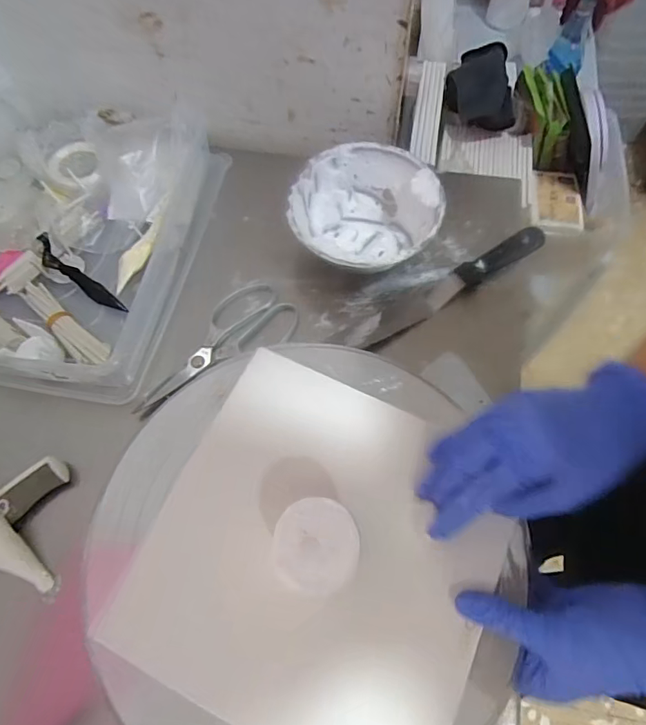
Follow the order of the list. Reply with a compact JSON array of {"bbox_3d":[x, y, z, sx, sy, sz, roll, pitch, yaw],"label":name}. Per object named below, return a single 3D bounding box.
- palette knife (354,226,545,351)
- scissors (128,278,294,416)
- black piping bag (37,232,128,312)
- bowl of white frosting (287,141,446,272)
[{"bbox_3d":[0.147,-0.087,0.553,0.267,0.025,0.031,-31,68,-13],"label":"palette knife"},{"bbox_3d":[-0.122,-0.021,0.524,0.195,0.013,0.086,-34,69,-15],"label":"scissors"},{"bbox_3d":[-0.272,-0.095,0.539,0.123,0.022,0.026,39,70,-1],"label":"black piping bag"},{"bbox_3d":[0.047,-0.164,0.558,0.161,0.077,0.160,0,65,0],"label":"bowl of white frosting"}]

